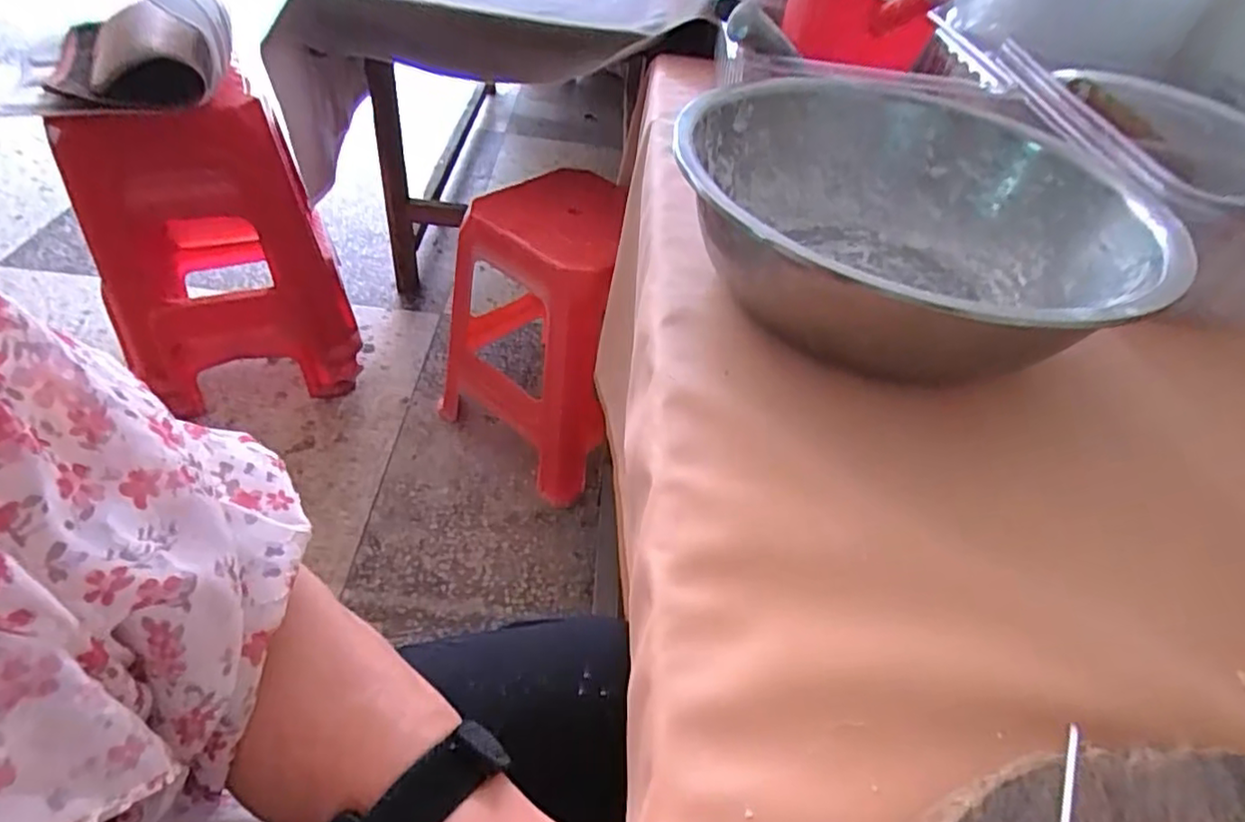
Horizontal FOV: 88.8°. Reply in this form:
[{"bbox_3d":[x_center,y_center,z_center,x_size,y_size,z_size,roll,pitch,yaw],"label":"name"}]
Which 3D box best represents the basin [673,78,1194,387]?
[{"bbox_3d":[0.207,-0.144,0.483,0.315,0.111,0.315,5,45,-5],"label":"basin"}]

